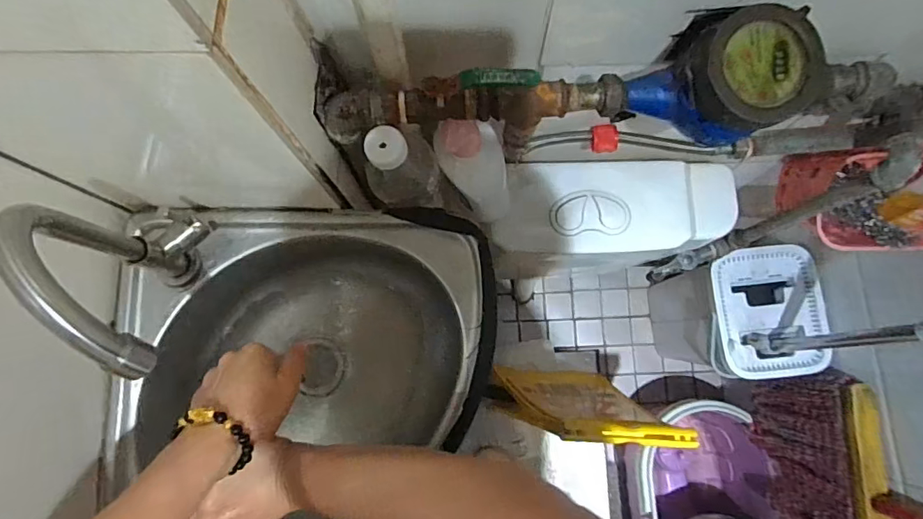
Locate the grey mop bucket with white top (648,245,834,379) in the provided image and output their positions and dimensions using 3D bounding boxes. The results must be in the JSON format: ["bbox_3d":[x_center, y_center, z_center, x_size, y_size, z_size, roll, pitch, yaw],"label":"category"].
[{"bbox_3d":[0.551,0.135,1.139,0.184,0.476,0.232,-5,79,0],"label":"grey mop bucket with white top"}]

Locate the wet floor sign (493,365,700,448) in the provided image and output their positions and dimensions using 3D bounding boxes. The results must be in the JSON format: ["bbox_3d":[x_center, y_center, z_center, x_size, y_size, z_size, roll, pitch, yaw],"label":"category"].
[{"bbox_3d":[0.231,0.280,1.047,0.274,0.593,0.032,8,86,-1],"label":"wet floor sign"}]

